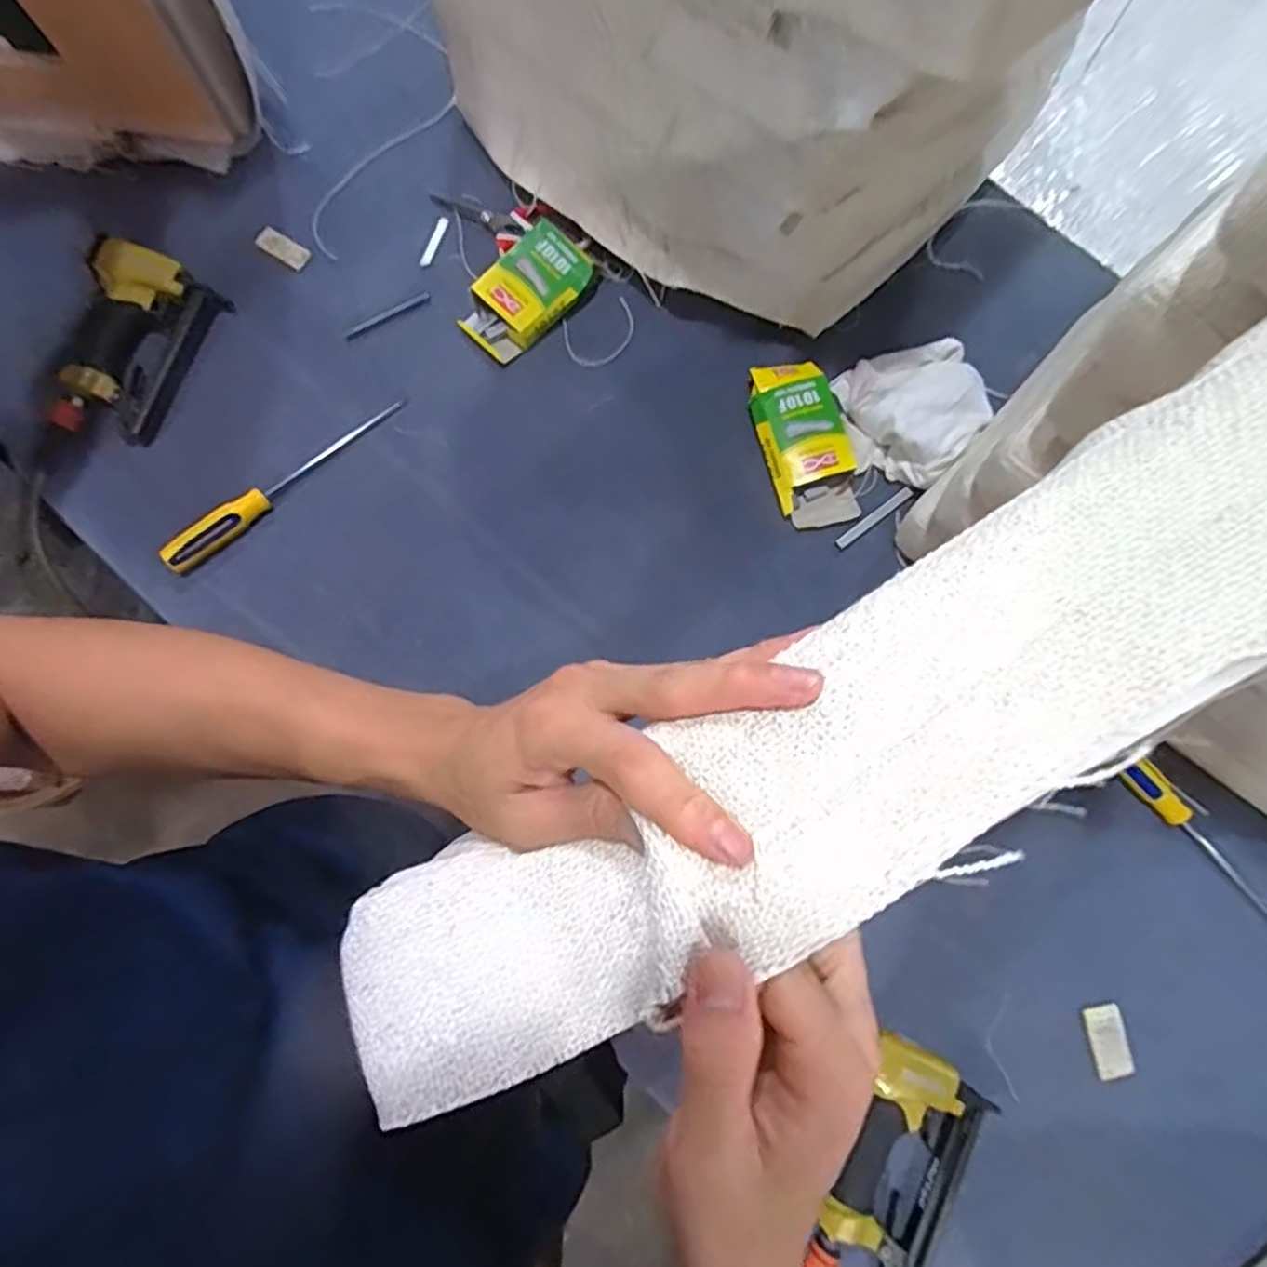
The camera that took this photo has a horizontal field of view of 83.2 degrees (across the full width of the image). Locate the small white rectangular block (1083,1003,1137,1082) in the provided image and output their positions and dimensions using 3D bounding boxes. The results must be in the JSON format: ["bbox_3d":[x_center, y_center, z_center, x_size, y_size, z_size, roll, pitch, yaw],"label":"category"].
[{"bbox_3d":[0.442,0.379,0.662,0.036,0.005,0.060,-11,77,1],"label":"small white rectangular block"}]

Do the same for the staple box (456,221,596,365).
[{"bbox_3d":[-0.114,-0.361,0.752,0.139,0.032,0.081,-40,83,-7],"label":"staple box"}]

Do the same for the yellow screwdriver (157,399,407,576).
[{"bbox_3d":[-0.352,-0.155,0.725,0.279,0.024,0.029,-40,83,-7],"label":"yellow screwdriver"}]

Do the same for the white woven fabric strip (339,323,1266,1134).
[{"bbox_3d":[0.093,0.029,0.243,0.456,0.035,0.089,-34,82,5],"label":"white woven fabric strip"}]

